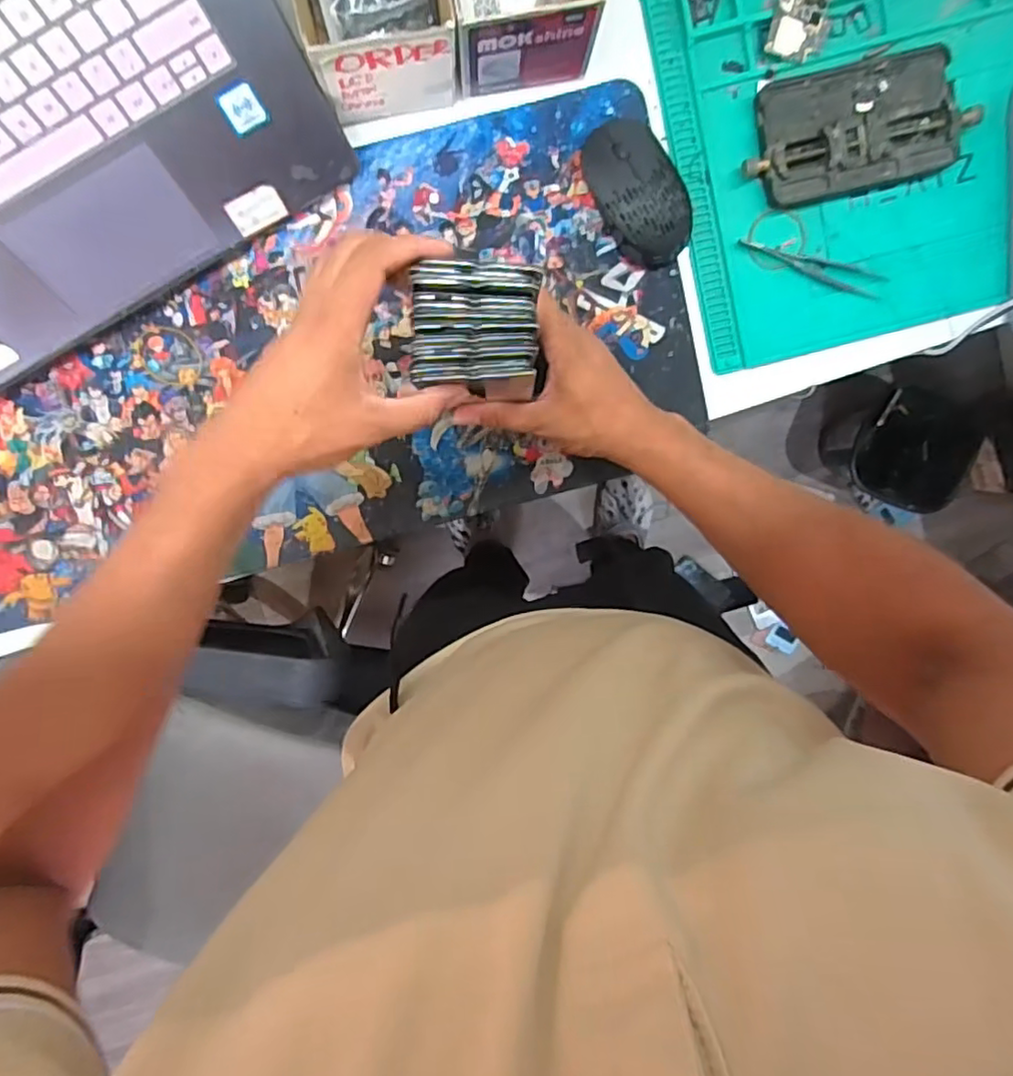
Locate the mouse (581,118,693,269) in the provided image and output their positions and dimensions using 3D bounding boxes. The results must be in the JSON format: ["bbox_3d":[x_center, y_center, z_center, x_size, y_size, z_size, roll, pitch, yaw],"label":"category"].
[{"bbox_3d":[0.101,-0.266,0.487,0.059,0.032,0.110,-31,99,3],"label":"mouse"}]

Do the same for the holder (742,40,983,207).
[{"bbox_3d":[0.271,-0.321,0.490,0.171,0.019,0.093,-16,99,0],"label":"holder"}]

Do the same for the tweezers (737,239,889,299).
[{"bbox_3d":[0.250,-0.218,0.512,0.126,0.005,0.019,11,99,-4],"label":"tweezers"}]

